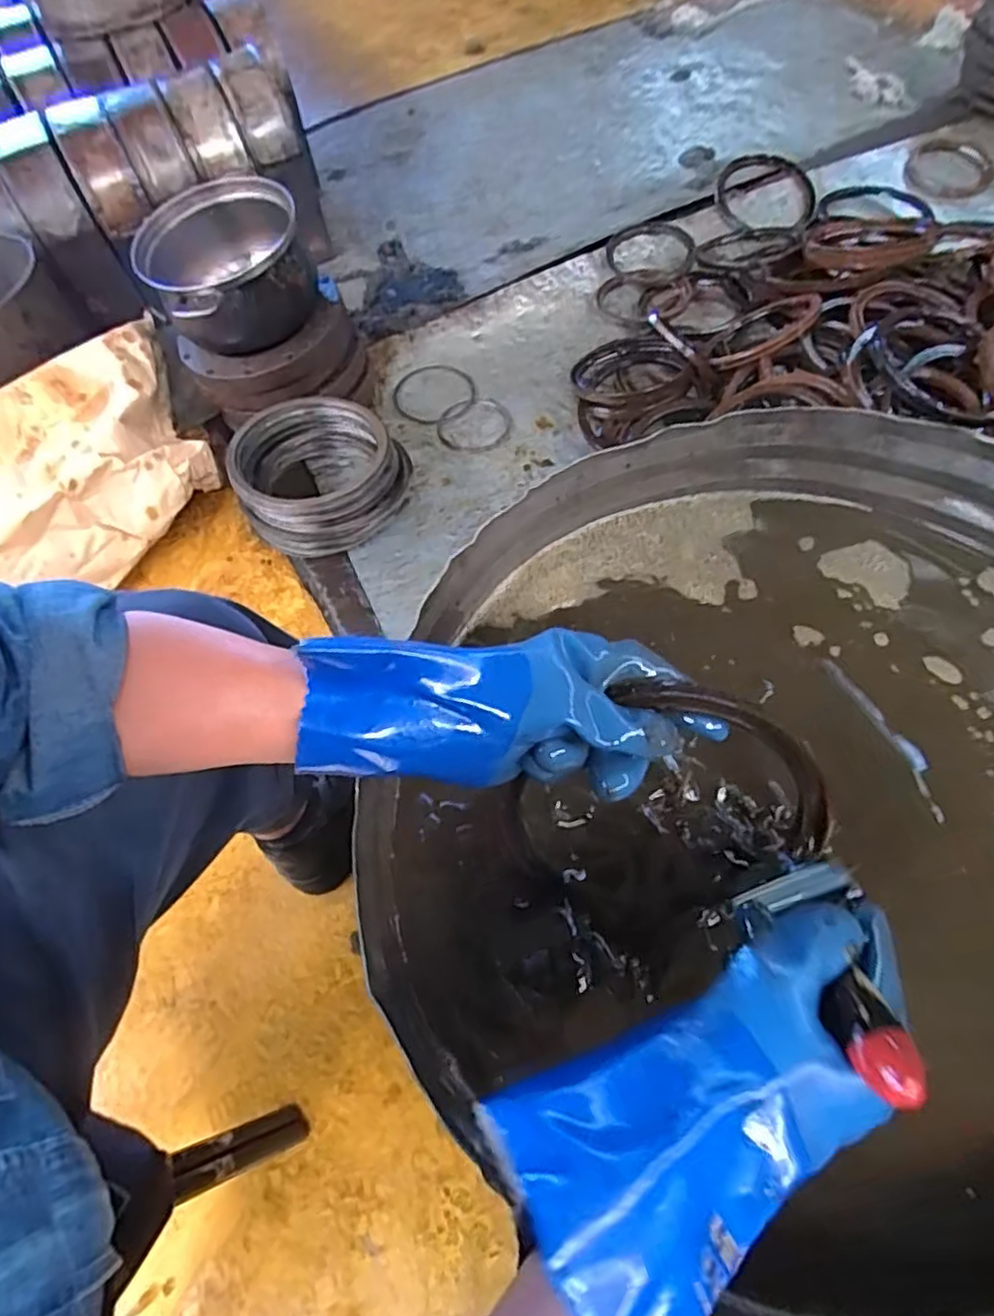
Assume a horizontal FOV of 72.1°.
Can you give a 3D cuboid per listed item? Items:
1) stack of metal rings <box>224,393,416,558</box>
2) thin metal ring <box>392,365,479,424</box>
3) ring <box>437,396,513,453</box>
[{"bbox_3d":[-0.245,-0.259,0.957,0.227,0.104,0.219,-29,65,-9],"label":"stack of metal rings"},{"bbox_3d":[-0.099,-0.426,1.103,0.133,0.010,0.130,-1,60,1],"label":"thin metal ring"},{"bbox_3d":[-0.033,-0.369,1.070,0.117,0.004,0.116,-1,60,1],"label":"ring"}]

